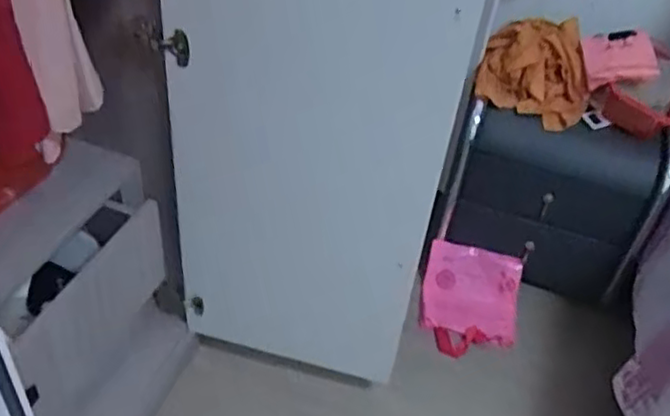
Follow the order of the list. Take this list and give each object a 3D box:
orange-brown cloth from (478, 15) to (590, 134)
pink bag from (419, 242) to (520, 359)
[{"bbox_3d":[0.427,-0.294,1.488,0.225,0.061,0.255,-8,73,22],"label":"orange-brown cloth"},{"bbox_3d":[0.313,0.216,1.593,0.220,0.122,0.230,12,43,5],"label":"pink bag"}]

